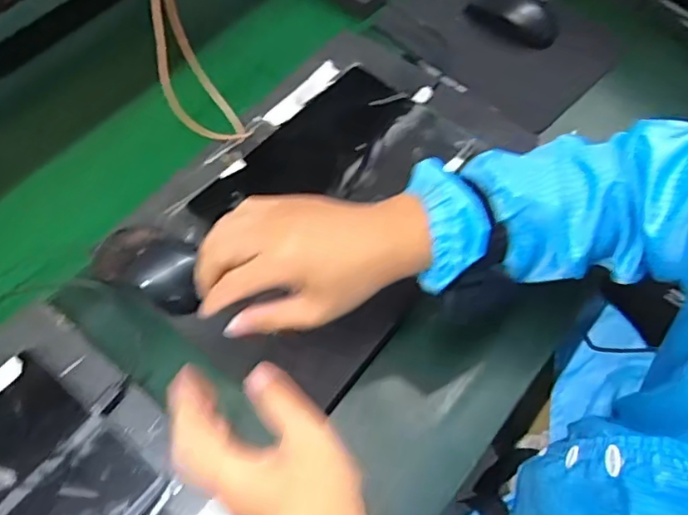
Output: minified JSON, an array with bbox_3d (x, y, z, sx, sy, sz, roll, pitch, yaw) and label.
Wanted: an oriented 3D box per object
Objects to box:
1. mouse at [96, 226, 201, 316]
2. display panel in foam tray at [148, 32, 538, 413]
[{"bbox_3d":[-0.172,0.008,0.521,0.089,0.029,0.060,13,61,7],"label":"mouse"},{"bbox_3d":[-0.008,-0.064,0.587,0.239,0.043,0.388,32,65,17],"label":"display panel in foam tray"}]

